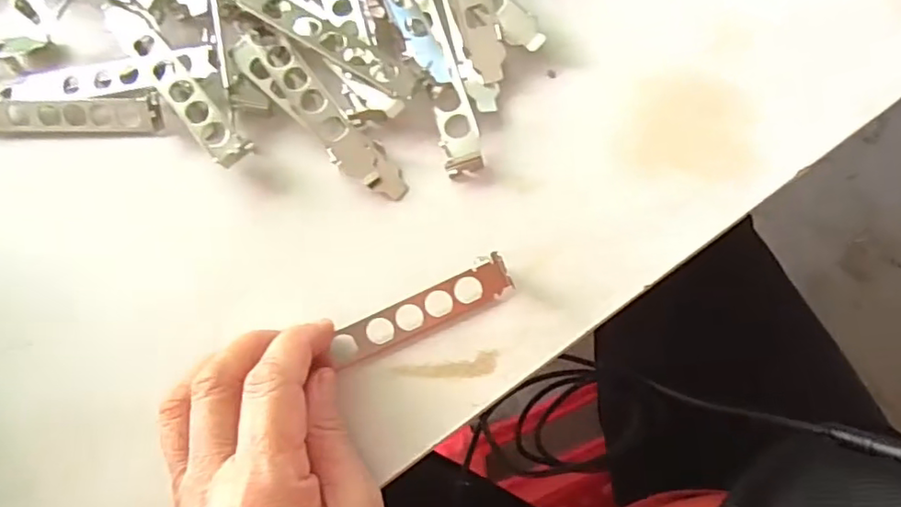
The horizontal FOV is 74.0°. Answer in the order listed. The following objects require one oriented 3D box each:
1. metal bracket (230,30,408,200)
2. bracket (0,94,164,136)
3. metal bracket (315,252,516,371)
[{"bbox_3d":[-0.067,-0.073,0.309,0.026,0.014,0.117,-44,77,-3],"label":"metal bracket"},{"bbox_3d":[-0.218,-0.076,0.326,0.131,0.018,0.020,3,80,8],"label":"bracket"},{"bbox_3d":[-0.015,0.029,0.285,0.094,0.009,0.020,-26,80,0],"label":"metal bracket"}]

